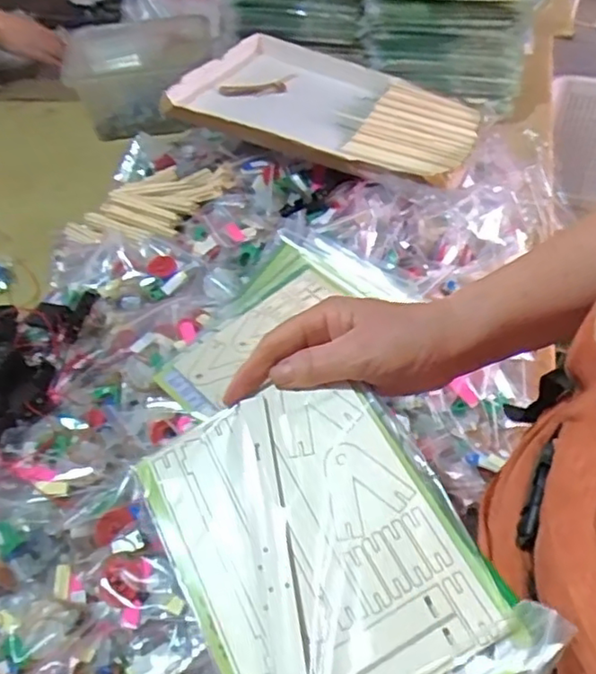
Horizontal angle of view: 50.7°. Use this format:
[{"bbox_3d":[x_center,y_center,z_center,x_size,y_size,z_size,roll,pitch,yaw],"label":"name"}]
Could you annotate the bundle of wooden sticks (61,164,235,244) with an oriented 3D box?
[{"bbox_3d":[-0.197,-0.176,0.835,0.209,0.036,0.142,-33,54,-24],"label":"bundle of wooden sticks"}]

